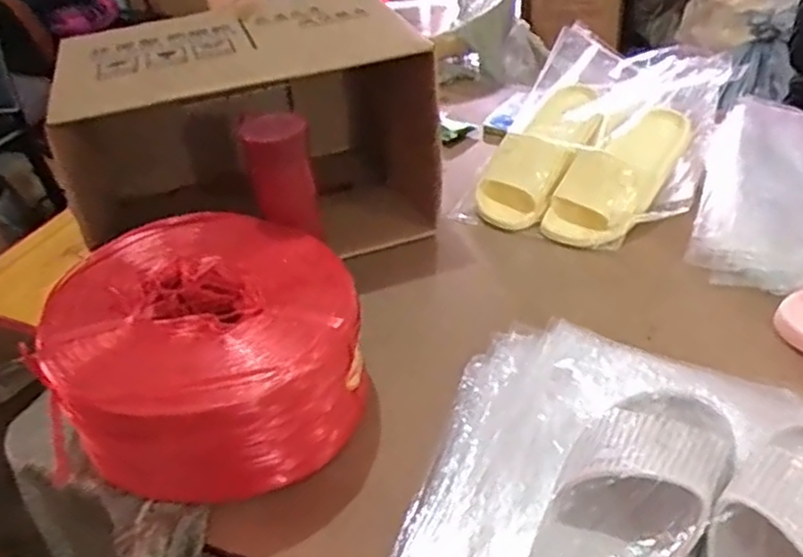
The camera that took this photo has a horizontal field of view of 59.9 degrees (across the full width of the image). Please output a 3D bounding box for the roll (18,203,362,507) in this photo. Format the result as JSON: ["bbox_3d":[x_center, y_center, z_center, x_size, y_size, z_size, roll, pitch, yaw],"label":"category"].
[{"bbox_3d":[-0.172,0.072,0.640,0.263,0.137,0.242,-4,37,3],"label":"roll"}]

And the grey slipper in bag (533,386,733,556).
[{"bbox_3d":[0.161,0.177,0.506,0.101,0.071,0.283,18,54,29],"label":"grey slipper in bag"}]

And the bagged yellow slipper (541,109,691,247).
[{"bbox_3d":[0.285,-0.137,0.882,0.253,0.060,0.100,-42,48,-17],"label":"bagged yellow slipper"}]

